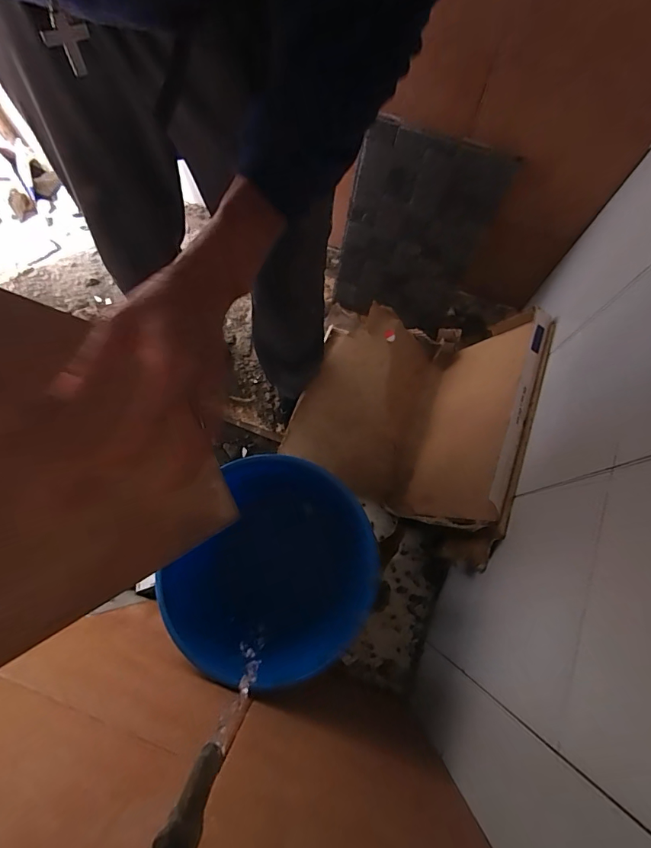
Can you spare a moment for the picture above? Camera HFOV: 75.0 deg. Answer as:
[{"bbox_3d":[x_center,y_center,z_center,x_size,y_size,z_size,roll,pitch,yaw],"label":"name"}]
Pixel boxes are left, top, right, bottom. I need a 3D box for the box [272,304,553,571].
[{"bbox_3d":[0.169,-0.037,0.929,0.452,0.262,0.512,21,74,6],"label":"box"}]

